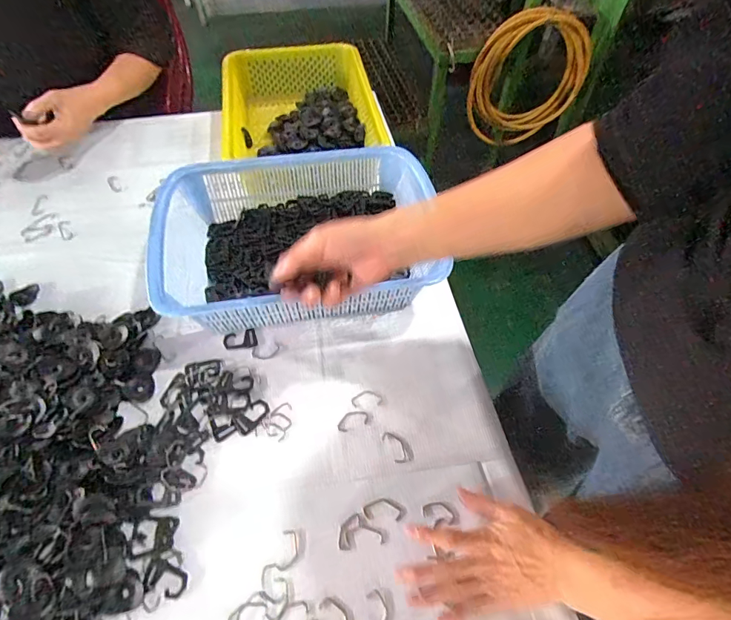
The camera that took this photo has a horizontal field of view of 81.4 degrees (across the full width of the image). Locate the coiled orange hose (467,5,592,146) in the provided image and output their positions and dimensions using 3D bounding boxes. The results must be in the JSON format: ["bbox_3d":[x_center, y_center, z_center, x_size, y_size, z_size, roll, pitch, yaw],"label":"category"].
[{"bbox_3d":[0.503,-0.716,1.349,0.366,0.402,0.093,-3,56,-3],"label":"coiled orange hose"}]

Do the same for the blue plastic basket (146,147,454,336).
[{"bbox_3d":[-0.089,-0.092,0.585,0.358,0.112,0.249,-8,57,-7],"label":"blue plastic basket"}]

